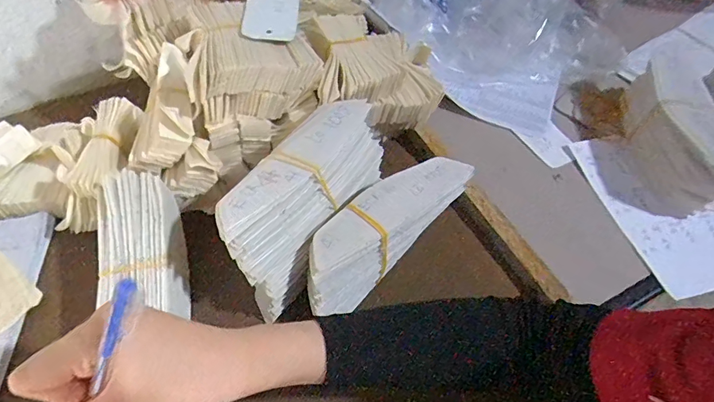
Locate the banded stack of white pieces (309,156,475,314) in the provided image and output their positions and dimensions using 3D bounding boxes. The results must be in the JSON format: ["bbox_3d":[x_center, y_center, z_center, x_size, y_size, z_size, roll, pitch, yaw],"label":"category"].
[{"bbox_3d":[0.026,0.027,0.432,0.196,0.065,0.060,-38,62,-24],"label":"banded stack of white pieces"}]

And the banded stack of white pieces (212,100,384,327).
[{"bbox_3d":[-0.051,0.000,0.432,0.074,0.104,0.198,28,59,19],"label":"banded stack of white pieces"}]

